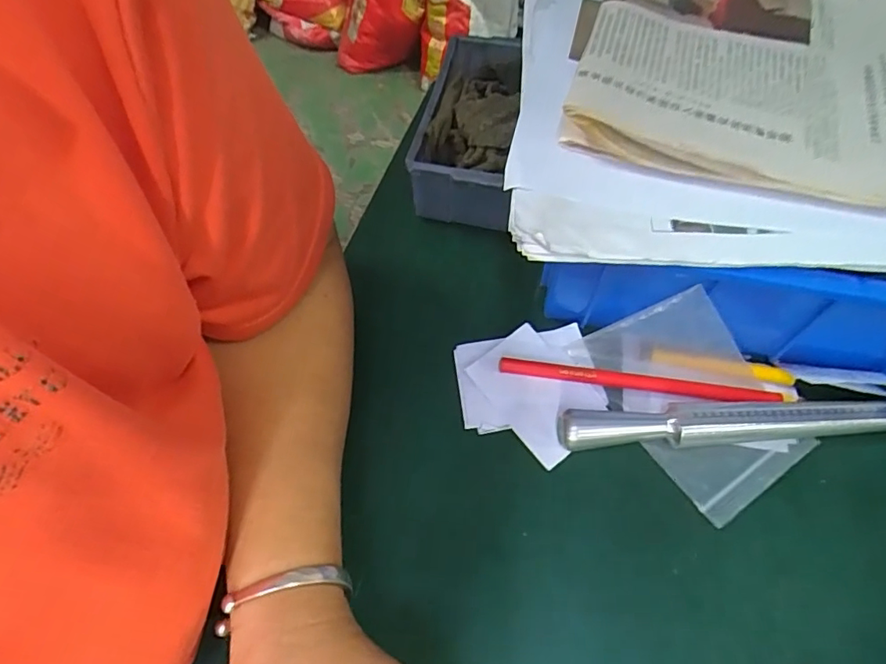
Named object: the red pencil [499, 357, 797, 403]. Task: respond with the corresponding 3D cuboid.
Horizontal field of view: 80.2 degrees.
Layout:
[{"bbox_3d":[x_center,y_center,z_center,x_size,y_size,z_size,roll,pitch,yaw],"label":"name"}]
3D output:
[{"bbox_3d":[0.113,0.028,0.300,0.158,0.013,0.010,8,59,5],"label":"red pencil"}]

